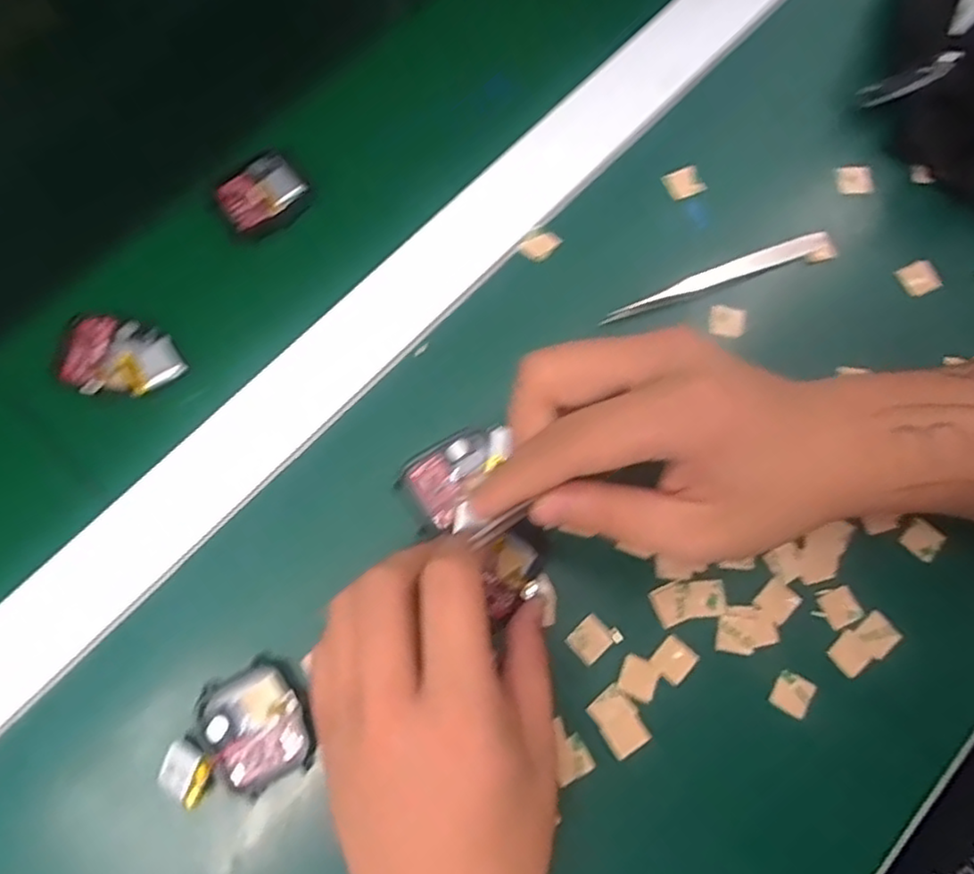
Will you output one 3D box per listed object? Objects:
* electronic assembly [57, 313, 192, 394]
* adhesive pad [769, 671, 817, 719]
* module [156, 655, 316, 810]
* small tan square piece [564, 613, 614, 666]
[{"bbox_3d":[-0.167,-0.037,0.306,0.059,0.014,0.037,8,76,1],"label":"electronic assembly"},{"bbox_3d":[0.132,0.111,0.289,0.016,0.004,0.016,32,78,6],"label":"adhesive pad"},{"bbox_3d":[-0.100,0.120,0.268,0.059,0.010,0.046,-28,78,-8],"label":"module"},{"bbox_3d":[0.045,0.087,0.289,0.017,0.004,0.015,-42,81,-10],"label":"small tan square piece"}]

